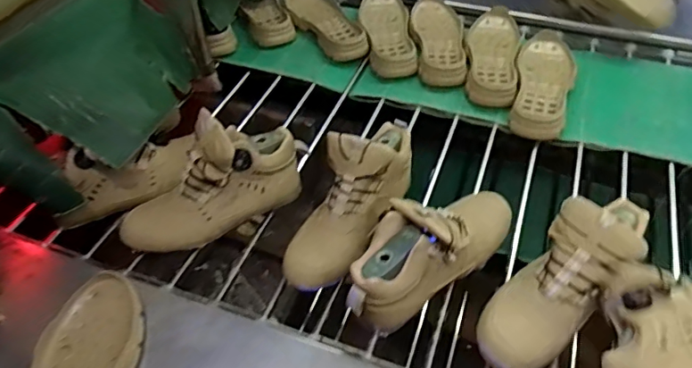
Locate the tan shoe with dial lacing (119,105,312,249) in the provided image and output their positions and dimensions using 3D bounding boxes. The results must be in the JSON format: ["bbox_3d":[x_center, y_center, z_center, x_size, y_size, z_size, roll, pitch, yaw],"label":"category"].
[{"bbox_3d":[-0.183,-0.006,0.691,0.263,0.135,0.086,-28,53,-21],"label":"tan shoe with dial lacing"}]

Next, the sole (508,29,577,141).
[{"bbox_3d":[0.367,-0.194,0.934,0.103,0.034,0.298,16,51,14],"label":"sole"}]

